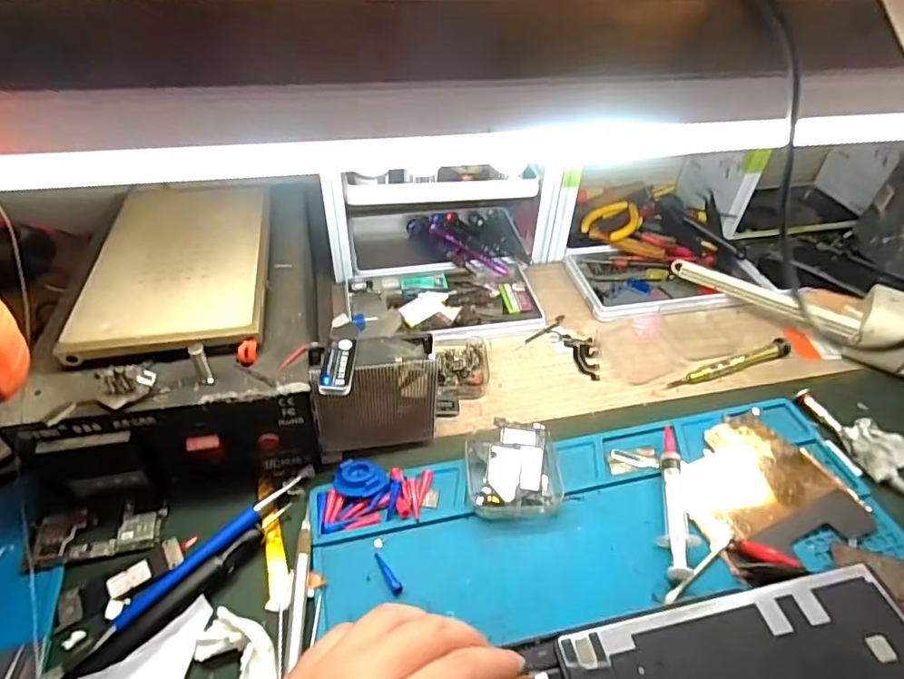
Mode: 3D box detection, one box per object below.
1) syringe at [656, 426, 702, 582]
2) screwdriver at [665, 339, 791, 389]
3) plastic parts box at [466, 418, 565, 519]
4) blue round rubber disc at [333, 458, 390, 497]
[{"bbox_3d":[0.152,0.105,0.351,0.020,0.014,0.109,13,45,10],"label":"syringe"},{"bbox_3d":[0.242,0.022,0.452,0.122,0.014,0.015,-14,47,-17],"label":"screwdriver"},{"bbox_3d":[0.043,0.090,0.359,0.063,0.024,0.063,-1,45,-4],"label":"plastic parts box"},{"bbox_3d":[-0.061,0.094,0.352,0.037,0.009,0.027,17,46,14],"label":"blue round rubber disc"}]

